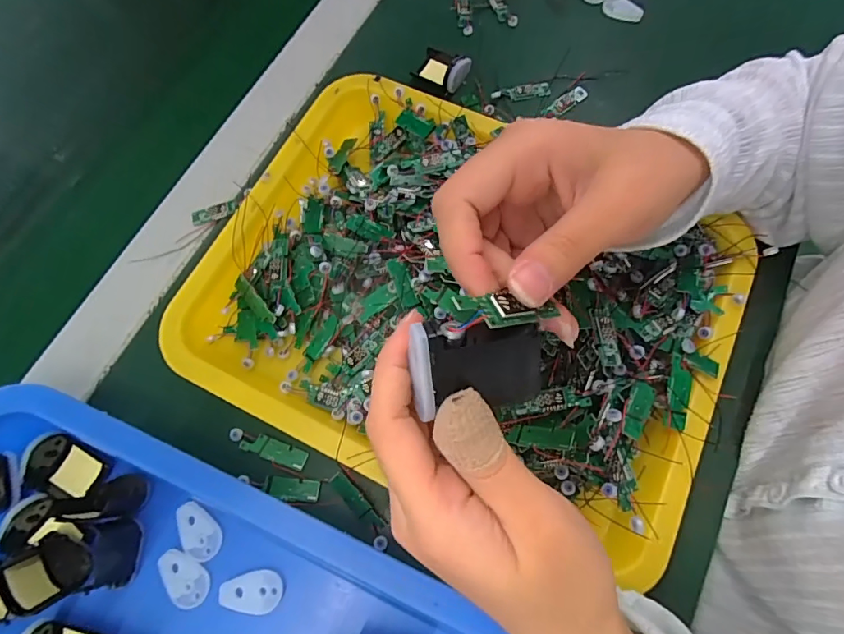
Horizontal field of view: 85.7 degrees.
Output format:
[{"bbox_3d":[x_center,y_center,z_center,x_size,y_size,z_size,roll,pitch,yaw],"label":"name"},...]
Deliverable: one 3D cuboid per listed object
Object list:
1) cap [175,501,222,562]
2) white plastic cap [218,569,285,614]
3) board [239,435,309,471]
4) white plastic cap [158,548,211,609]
[{"bbox_3d":[-0.136,0.128,0.273,0.020,0.004,0.035,-36,74,-11],"label":"cap"},{"bbox_3d":[-0.099,0.159,0.263,0.036,0.005,0.021,-5,71,-1],"label":"white plastic cap"},{"bbox_3d":[-0.095,0.085,0.292,0.042,0.004,0.012,19,72,7],"label":"board"},{"bbox_3d":[-0.140,0.152,0.265,0.034,0.004,0.021,33,74,12],"label":"white plastic cap"}]

